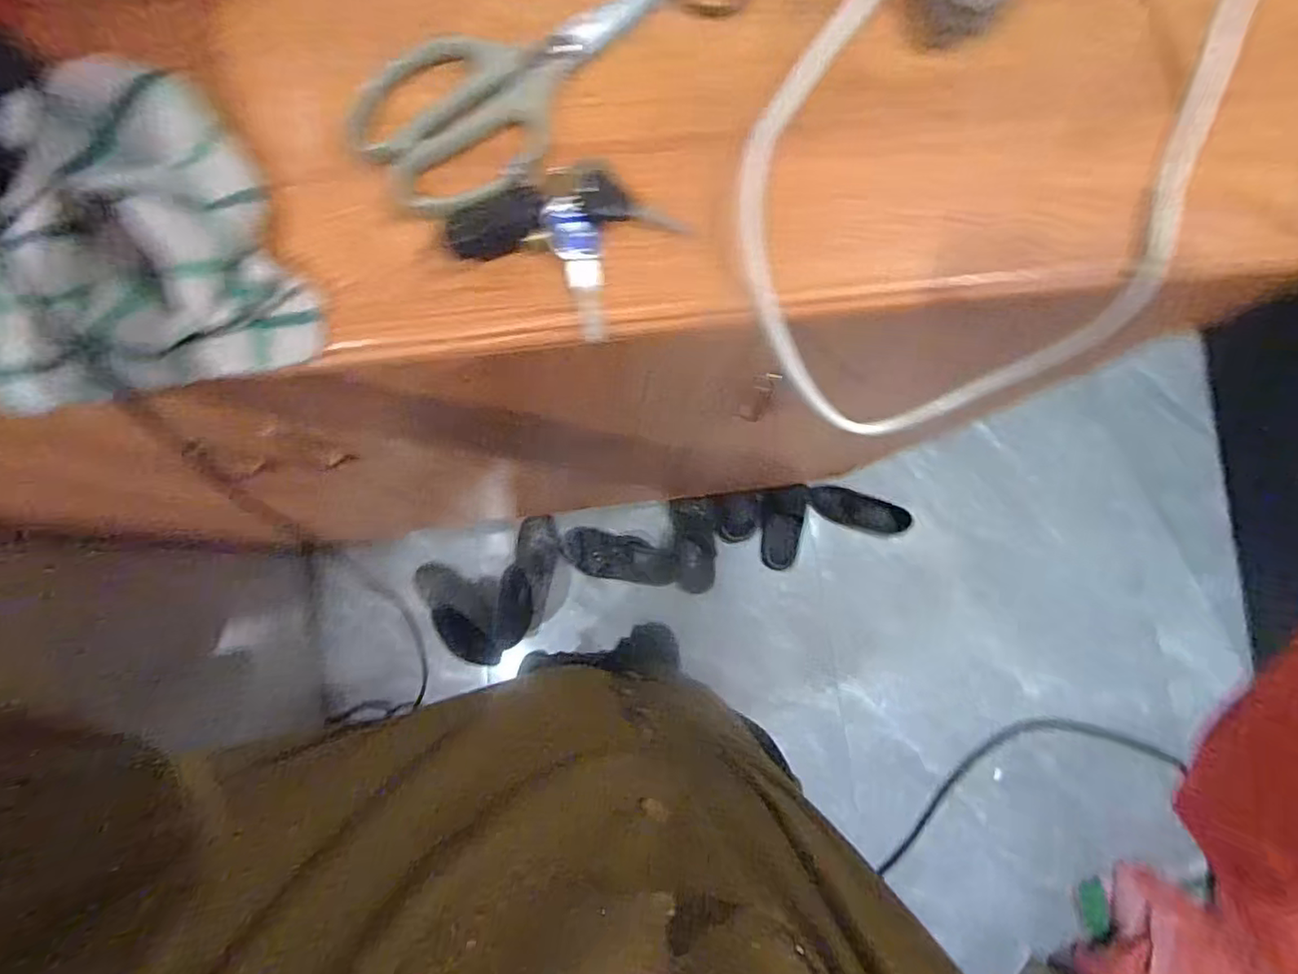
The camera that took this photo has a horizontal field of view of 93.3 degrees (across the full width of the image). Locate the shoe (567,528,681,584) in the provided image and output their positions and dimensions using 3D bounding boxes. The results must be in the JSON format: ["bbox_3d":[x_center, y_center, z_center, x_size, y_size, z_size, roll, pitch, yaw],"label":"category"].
[{"bbox_3d":[-0.064,0.166,1.424,0.269,0.085,0.104,13,82,0],"label":"shoe"}]

